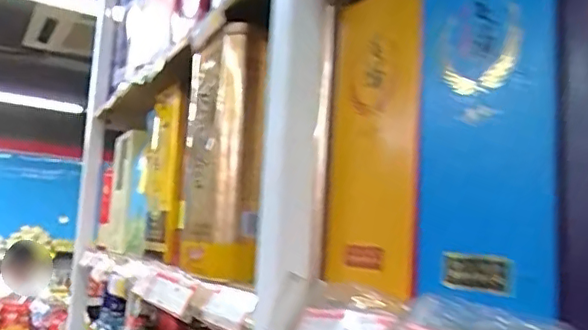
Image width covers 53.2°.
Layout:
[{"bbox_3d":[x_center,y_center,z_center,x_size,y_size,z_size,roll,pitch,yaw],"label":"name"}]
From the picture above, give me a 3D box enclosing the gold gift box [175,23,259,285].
[{"bbox_3d":[-0.079,-0.011,0.623,0.058,0.248,0.100,6,-8,-21],"label":"gold gift box"}]

